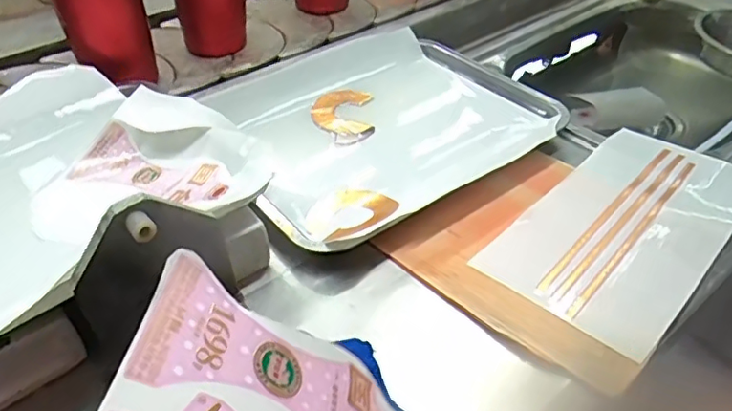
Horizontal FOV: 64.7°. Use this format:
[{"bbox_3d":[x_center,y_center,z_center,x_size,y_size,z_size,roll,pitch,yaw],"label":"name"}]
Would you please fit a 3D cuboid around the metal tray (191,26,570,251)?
[{"bbox_3d":[0.010,-0.097,0.637,0.339,0.039,0.299,-27,51,-28],"label":"metal tray"}]

